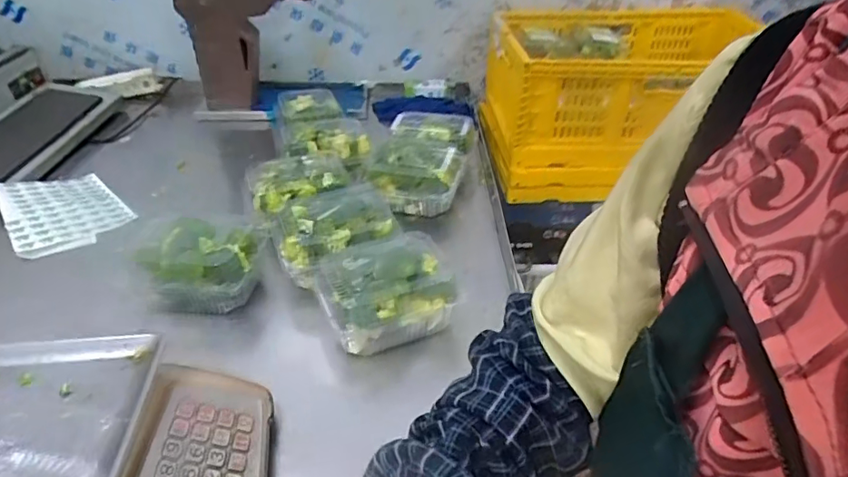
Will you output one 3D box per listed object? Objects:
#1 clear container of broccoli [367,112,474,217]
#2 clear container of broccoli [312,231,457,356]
[{"bbox_3d":[-0.002,-0.147,0.994,0.161,0.082,0.256,8,36,10],"label":"clear container of broccoli"},{"bbox_3d":[-0.053,0.069,0.699,0.157,0.086,0.149,-13,37,-19],"label":"clear container of broccoli"}]

